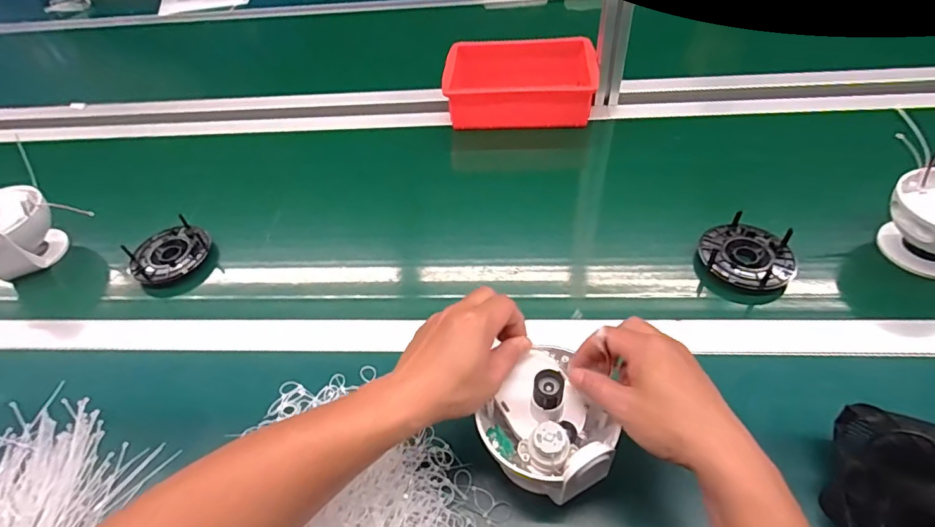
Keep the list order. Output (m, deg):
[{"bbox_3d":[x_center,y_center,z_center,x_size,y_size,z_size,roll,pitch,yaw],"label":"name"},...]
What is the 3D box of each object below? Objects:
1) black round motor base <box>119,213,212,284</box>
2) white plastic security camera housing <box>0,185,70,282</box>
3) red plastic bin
[{"bbox_3d":[-0.400,-0.011,0.661,0.087,0.031,0.099,36,56,29],"label":"black round motor base"},{"bbox_3d":[-0.598,-0.037,0.651,0.079,0.118,0.110,21,50,20],"label":"white plastic security camera housing"},{"bbox_3d":[0.086,-0.300,0.819,0.240,0.072,0.151,2,49,6],"label":"red plastic bin"}]

